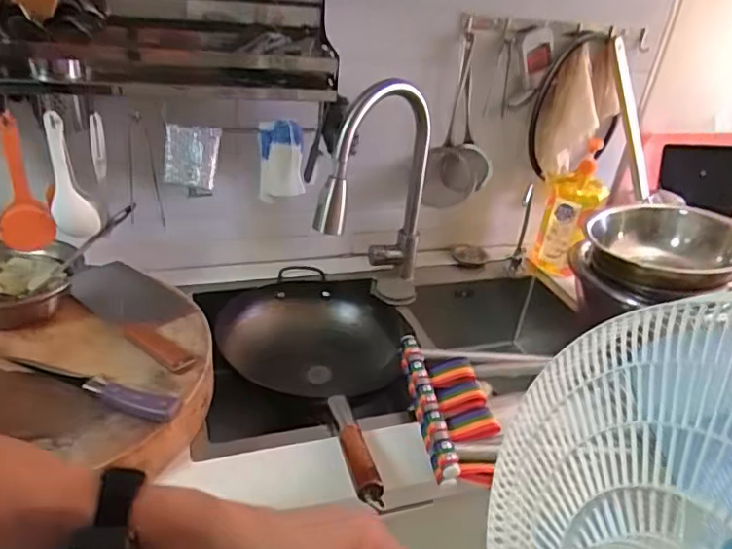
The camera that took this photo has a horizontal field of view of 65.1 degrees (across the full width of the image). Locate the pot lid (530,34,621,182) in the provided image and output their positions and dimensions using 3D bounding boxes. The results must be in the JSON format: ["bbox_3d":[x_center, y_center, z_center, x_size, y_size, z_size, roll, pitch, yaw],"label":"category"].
[{"bbox_3d":[0.462,-0.339,1.192,0.236,0.256,0.083,-11,35,-27],"label":"pot lid"}]

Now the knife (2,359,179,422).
[{"bbox_3d":[-0.340,0.133,0.709,0.246,0.027,0.033,16,32,15],"label":"knife"}]

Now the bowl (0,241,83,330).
[{"bbox_3d":[-0.536,0.017,0.851,0.199,0.060,0.165,-8,34,-24],"label":"bowl"}]

